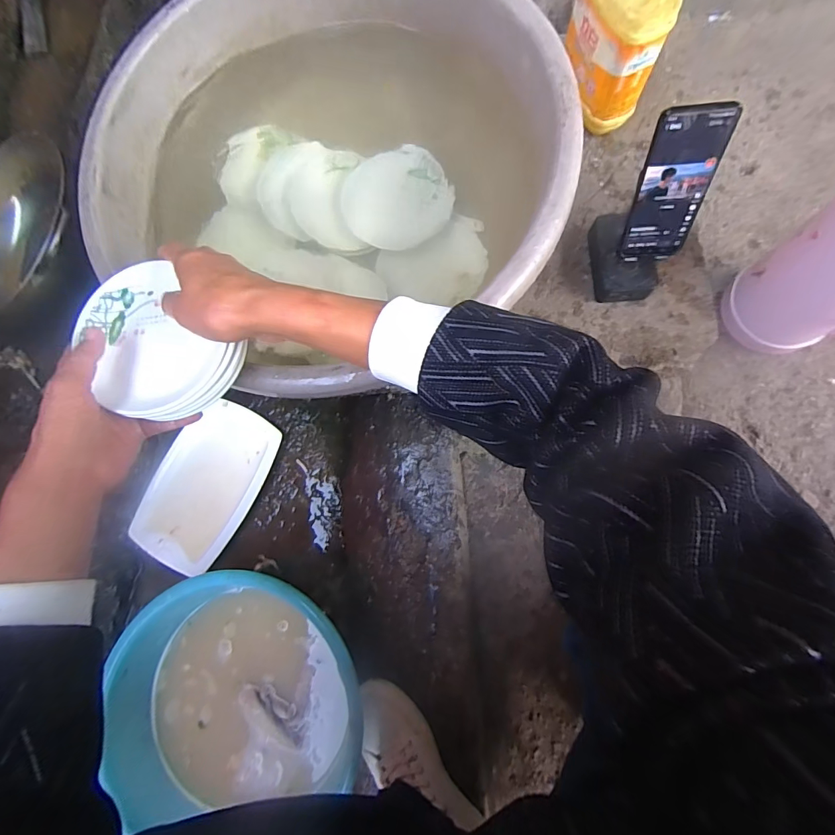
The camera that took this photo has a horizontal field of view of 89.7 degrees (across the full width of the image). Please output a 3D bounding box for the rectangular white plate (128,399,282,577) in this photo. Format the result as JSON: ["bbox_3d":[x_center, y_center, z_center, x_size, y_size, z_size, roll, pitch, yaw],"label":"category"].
[{"bbox_3d":[-0.392,0.125,0.777,0.198,0.031,0.310,27,82,11],"label":"rectangular white plate"}]

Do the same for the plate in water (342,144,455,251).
[{"bbox_3d":[-0.027,-0.300,0.583,0.147,0.015,0.122,-12,102,-7],"label":"plate in water"}]

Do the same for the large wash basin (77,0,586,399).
[{"bbox_3d":[-0.095,-0.296,0.535,0.533,0.179,0.509,-1,78,6],"label":"large wash basin"}]

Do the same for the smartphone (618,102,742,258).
[{"bbox_3d":[0.289,-0.257,0.477,0.076,0.164,0.007,0,53,8],"label":"smartphone"}]

